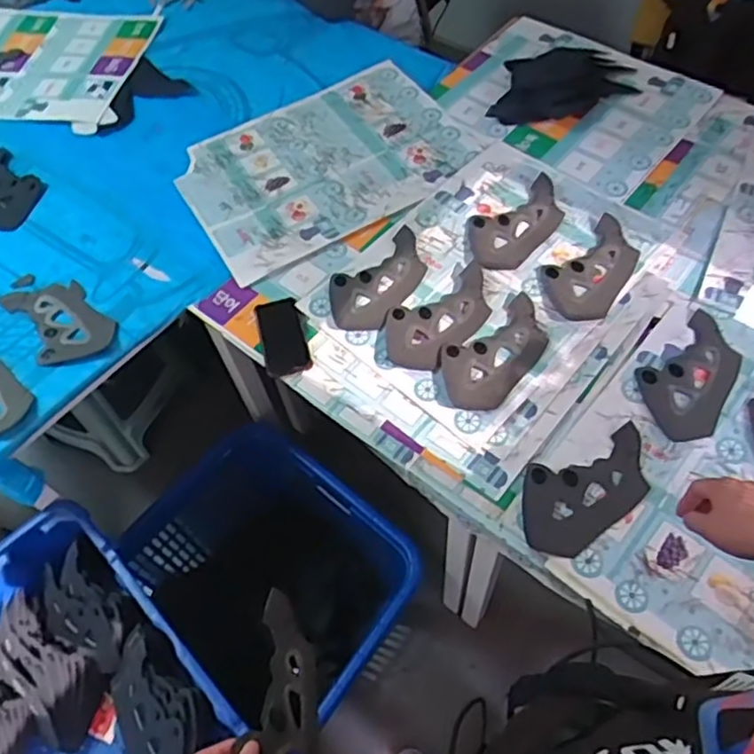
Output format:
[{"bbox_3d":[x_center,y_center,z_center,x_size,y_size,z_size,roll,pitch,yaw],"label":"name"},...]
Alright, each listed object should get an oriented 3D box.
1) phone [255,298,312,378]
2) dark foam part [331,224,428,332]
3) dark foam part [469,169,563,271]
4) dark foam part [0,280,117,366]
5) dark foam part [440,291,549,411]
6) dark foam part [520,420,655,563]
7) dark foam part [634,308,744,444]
[{"bbox_3d":[-0.154,-0.066,1.080,0.069,0.015,0.148,-14,58,-5],"label":"phone"},{"bbox_3d":[0.004,-0.171,1.139,0.119,0.021,0.242,27,64,19],"label":"dark foam part"},{"bbox_3d":[0.257,-0.279,1.203,0.247,0.019,0.118,-36,62,-17],"label":"dark foam part"},{"bbox_3d":[-0.536,-0.099,1.131,0.129,0.016,0.214,-35,62,-17],"label":"dark foam part"},{"bbox_3d":[0.183,-0.042,1.040,0.119,0.018,0.231,32,66,22],"label":"dark foam part"},{"bbox_3d":[0.288,0.148,0.920,0.228,0.014,0.122,-33,62,-16],"label":"dark foam part"},{"bbox_3d":[0.485,-0.001,1.018,0.225,0.018,0.130,-39,63,-19],"label":"dark foam part"}]

